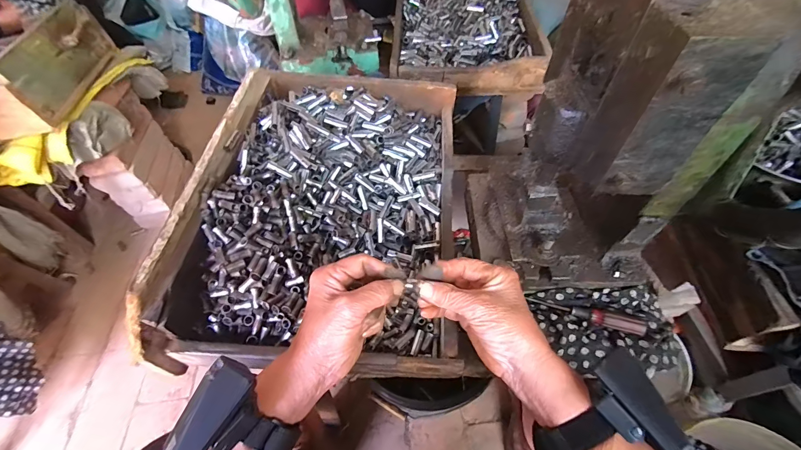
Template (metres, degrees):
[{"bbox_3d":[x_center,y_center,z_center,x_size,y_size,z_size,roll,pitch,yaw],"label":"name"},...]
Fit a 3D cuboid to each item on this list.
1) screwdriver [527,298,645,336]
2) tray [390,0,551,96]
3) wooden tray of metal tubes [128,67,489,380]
[{"bbox_3d":[0.240,0.118,0.466,0.148,0.019,0.019,13,56,22],"label":"screwdriver"},{"bbox_3d":[0.145,-0.472,0.824,0.308,0.062,0.459,1,54,2],"label":"tray"},{"bbox_3d":[-0.095,-0.051,0.526,0.381,0.079,0.495,8,61,-12],"label":"wooden tray of metal tubes"}]

